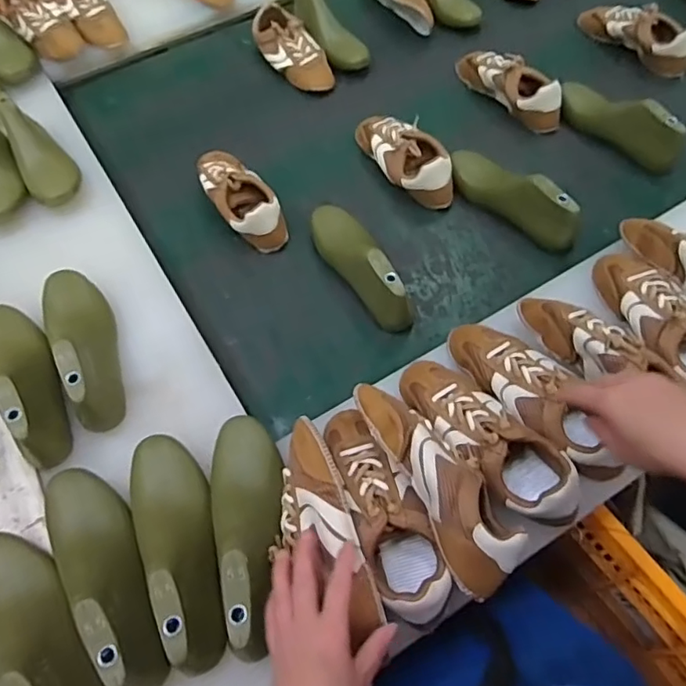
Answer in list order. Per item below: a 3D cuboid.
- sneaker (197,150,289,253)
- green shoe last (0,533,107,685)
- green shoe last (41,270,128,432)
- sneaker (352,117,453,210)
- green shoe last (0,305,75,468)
[{"bbox_3d":[-0.158,-0.227,0.833,0.084,0.068,0.212,-27,62,-12],"label":"sneaker"},{"bbox_3d":[-0.277,0.252,0.488,0.230,0.069,0.071,39,69,22],"label":"green shoe last"},{"bbox_3d":[-0.307,-0.008,0.646,0.073,0.088,0.227,-28,62,-12],"label":"green shoe last"},{"bbox_3d":[0.095,-0.295,0.858,0.085,0.073,0.210,-28,62,-12],"label":"sneaker"},{"bbox_3d":[-0.369,0.028,0.623,0.073,0.079,0.231,-35,64,-16],"label":"green shoe last"}]

